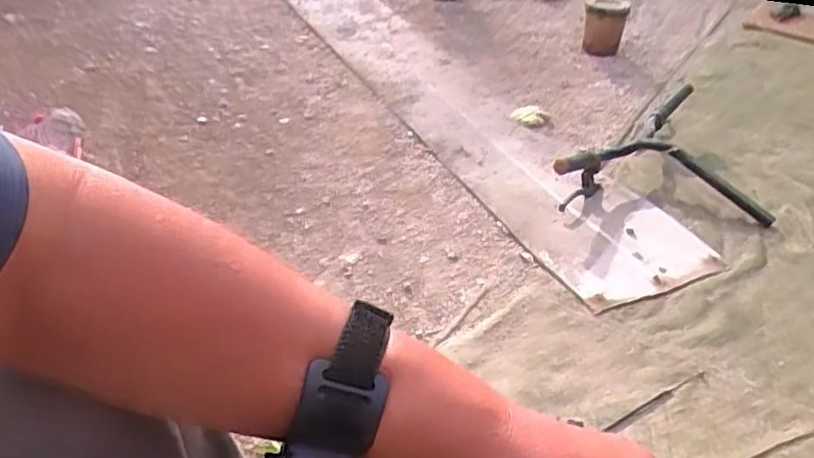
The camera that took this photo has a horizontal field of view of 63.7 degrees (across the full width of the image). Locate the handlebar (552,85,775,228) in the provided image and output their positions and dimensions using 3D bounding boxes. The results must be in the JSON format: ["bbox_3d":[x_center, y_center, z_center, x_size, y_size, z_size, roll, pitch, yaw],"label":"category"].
[{"bbox_3d":[0.474,-0.151,1.247,0.383,0.132,0.292,6,37,7],"label":"handlebar"}]

